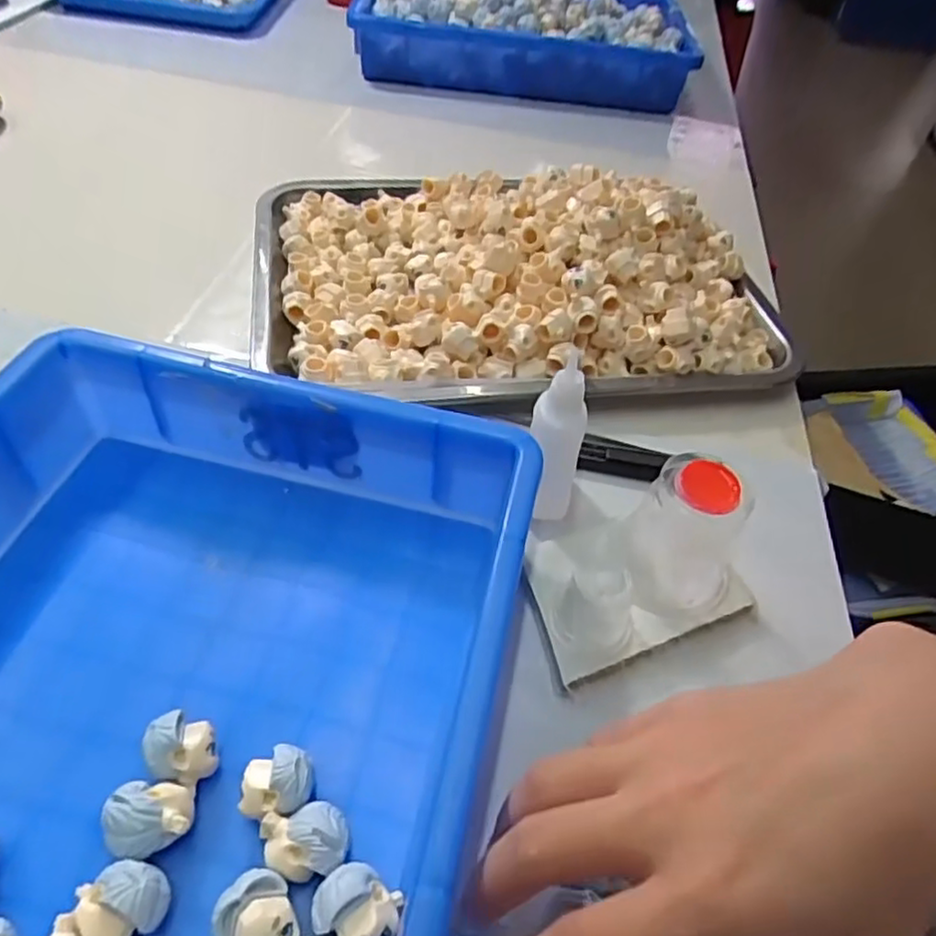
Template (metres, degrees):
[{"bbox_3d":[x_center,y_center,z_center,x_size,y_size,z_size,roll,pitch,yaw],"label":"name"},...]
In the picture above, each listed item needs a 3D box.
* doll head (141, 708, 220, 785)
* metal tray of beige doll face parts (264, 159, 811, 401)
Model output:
[{"bbox_3d":[-0.105,0.104,0.250,0.023,0.025,0.024,3,49,-4],"label":"doll head"},{"bbox_3d":[0.032,-0.149,0.468,0.344,0.054,0.256,-4,50,-10],"label":"metal tray of beige doll face parts"}]

